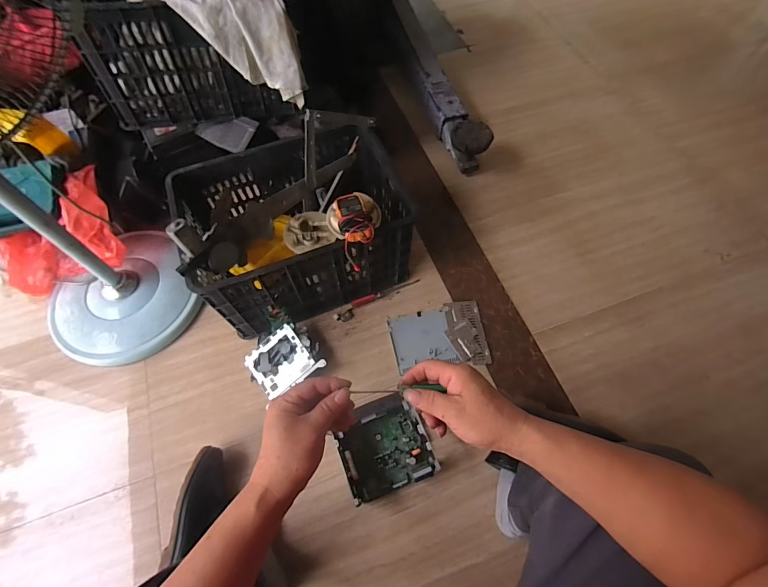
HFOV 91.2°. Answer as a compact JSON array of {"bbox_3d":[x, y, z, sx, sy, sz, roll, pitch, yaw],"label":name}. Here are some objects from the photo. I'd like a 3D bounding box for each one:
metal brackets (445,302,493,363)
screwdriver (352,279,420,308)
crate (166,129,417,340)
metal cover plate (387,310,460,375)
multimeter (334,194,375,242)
[{"bbox_3d":[0.217,0.099,0.990,0.100,0.021,0.176,-5,63,-2],"label":"metal brackets"},{"bbox_3d":[0.006,-0.005,1.035,0.198,0.016,0.015,-22,67,-9],"label":"screwdriver"},{"bbox_3d":[-0.213,-0.181,0.956,0.521,0.328,0.411,-26,66,-12],"label":"crate"},{"bbox_3d":[0.099,0.117,0.983,0.152,0.013,0.144,-11,64,-5],"label":"metal cover plate"},{"bbox_3d":[-0.065,-0.164,0.793,0.065,0.035,0.132,-17,52,-7],"label":"multimeter"}]

